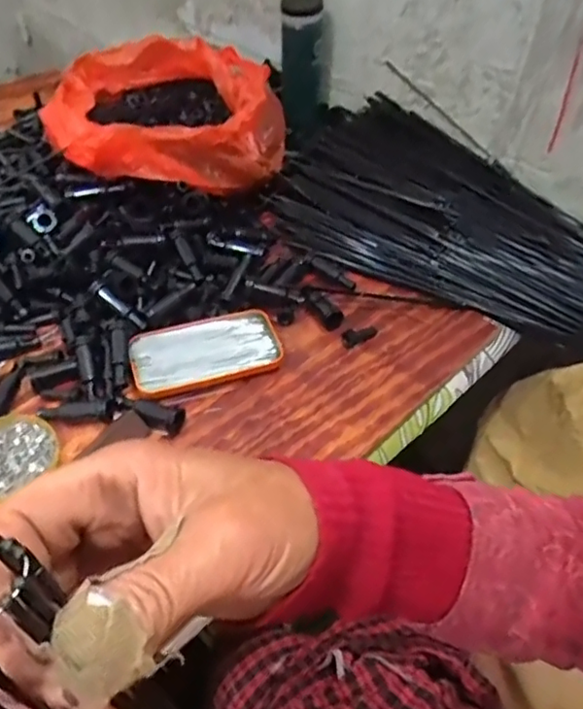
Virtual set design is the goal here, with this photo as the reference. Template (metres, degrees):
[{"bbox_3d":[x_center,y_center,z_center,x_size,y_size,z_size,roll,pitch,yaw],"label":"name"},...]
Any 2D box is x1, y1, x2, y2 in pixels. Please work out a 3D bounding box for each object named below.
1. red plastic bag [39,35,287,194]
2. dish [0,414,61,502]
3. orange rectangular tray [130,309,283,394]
[{"bbox_3d":[-0.150,-0.296,0.749,0.275,0.116,0.254,0,47,-4],"label":"red plastic bag"},{"bbox_3d":[-0.248,0.087,0.518,0.070,0.011,0.082,36,54,27],"label":"dish"},{"bbox_3d":[-0.085,-0.004,0.598,0.143,0.024,0.071,-14,49,-15],"label":"orange rectangular tray"}]

